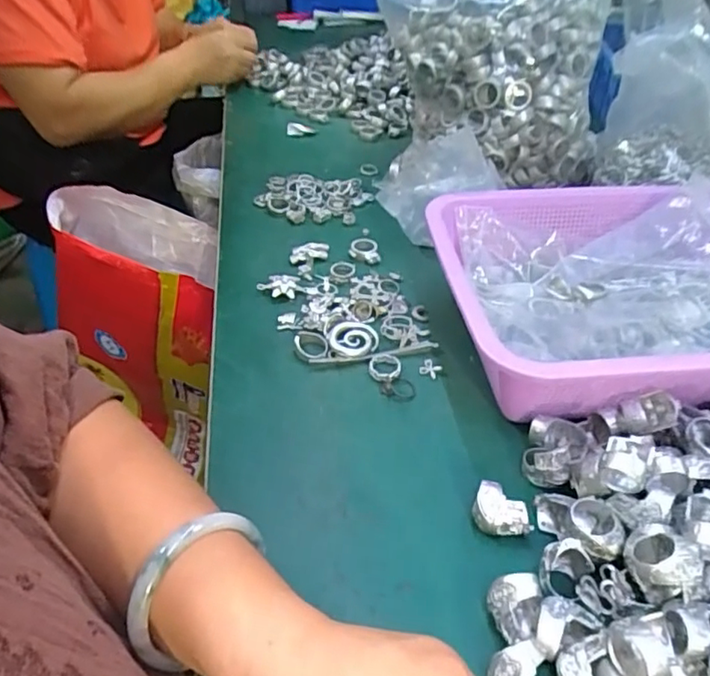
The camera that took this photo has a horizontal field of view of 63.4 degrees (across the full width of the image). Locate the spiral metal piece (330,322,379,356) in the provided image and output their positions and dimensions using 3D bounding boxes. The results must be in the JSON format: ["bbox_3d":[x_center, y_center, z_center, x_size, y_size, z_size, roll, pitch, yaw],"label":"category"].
[{"bbox_3d":[0.000,-0.001,0.457,0.036,0.007,0.037,4,42,3],"label":"spiral metal piece"}]

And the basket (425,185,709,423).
[{"bbox_3d":[0.216,-0.034,0.439,0.303,0.077,0.223,-3,42,-4],"label":"basket"}]

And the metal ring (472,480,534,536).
[{"bbox_3d":[0.086,0.103,0.334,0.033,0.023,0.023,15,44,16],"label":"metal ring"}]

